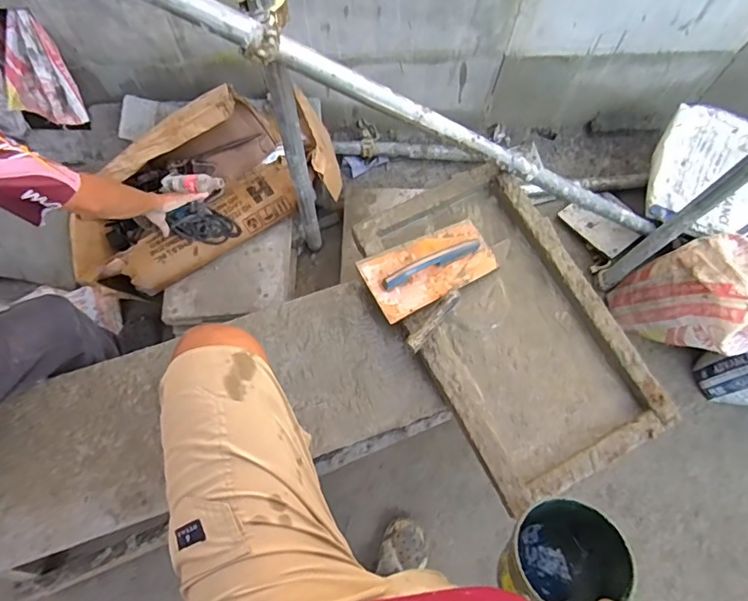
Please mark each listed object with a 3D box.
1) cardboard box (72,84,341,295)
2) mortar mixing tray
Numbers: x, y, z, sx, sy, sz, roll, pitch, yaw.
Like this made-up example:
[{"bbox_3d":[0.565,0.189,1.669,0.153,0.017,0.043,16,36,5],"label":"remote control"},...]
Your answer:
[{"bbox_3d":[-0.482,-0.324,1.431,0.835,0.255,0.399,-31,74,-13],"label":"cardboard box"},{"bbox_3d":[0.300,0.031,1.112,0.436,0.067,0.709,-24,72,-11],"label":"mortar mixing tray"}]

